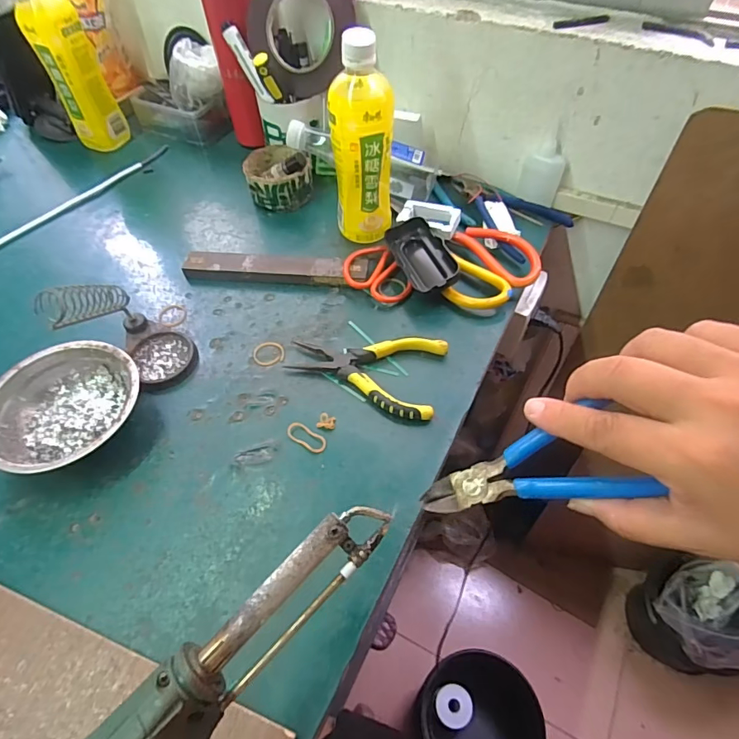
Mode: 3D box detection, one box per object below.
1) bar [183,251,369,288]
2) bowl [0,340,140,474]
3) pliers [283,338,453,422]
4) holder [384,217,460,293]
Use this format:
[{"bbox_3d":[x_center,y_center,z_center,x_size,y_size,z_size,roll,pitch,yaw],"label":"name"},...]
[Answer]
[{"bbox_3d":[-0.105,-0.115,0.528,0.203,0.021,0.033,6,56,3],"label":"bar"},{"bbox_3d":[-0.265,0.035,0.414,0.123,0.042,0.126,0,55,0],"label":"bowl"},{"bbox_3d":[-0.005,0.001,0.446,0.146,0.016,0.084,9,56,6],"label":"pliers"},{"bbox_3d":[0.059,-0.127,0.511,0.049,0.022,0.107,-17,57,-12],"label":"holder"}]

